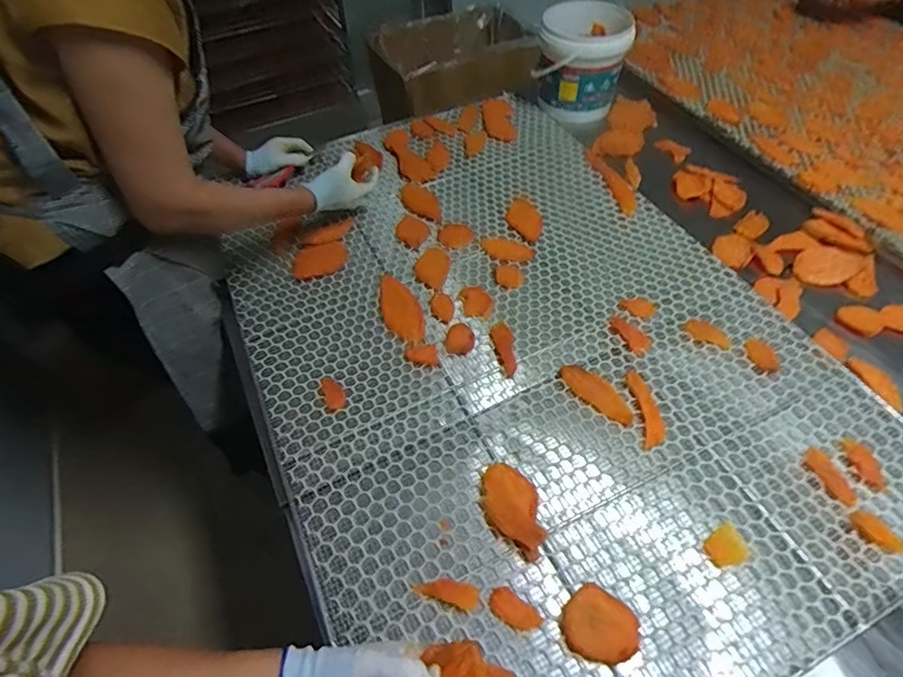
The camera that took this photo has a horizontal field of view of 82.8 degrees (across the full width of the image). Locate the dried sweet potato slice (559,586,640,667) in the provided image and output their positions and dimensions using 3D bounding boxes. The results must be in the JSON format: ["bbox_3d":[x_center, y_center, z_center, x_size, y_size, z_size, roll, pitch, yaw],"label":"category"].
[{"bbox_3d":[0.161,0.311,0.552,0.077,0.018,0.069,22,58,18],"label":"dried sweet potato slice"}]

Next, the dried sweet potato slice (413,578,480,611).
[{"bbox_3d":[-0.004,0.285,0.578,0.072,0.004,0.026,13,56,12],"label":"dried sweet potato slice"}]

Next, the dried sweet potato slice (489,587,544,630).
[{"bbox_3d":[0.070,0.302,0.566,0.059,0.005,0.030,29,60,22],"label":"dried sweet potato slice"}]

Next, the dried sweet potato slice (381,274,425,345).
[{"bbox_3d":[-0.084,-0.049,0.851,0.059,0.017,0.145,-14,55,-7],"label":"dried sweet potato slice"}]

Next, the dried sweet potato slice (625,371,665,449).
[{"bbox_3d":[0.270,0.096,0.712,0.032,0.006,0.120,-2,54,2],"label":"dried sweet potato slice"}]

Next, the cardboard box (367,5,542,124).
[{"bbox_3d":[0.004,-0.893,1.617,0.496,0.154,0.410,-11,53,-6],"label":"cardboard box"}]

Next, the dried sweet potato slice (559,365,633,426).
[{"bbox_3d":[0.209,0.077,0.734,0.045,0.004,0.120,-36,60,-21],"label":"dried sweet potato slice"}]

